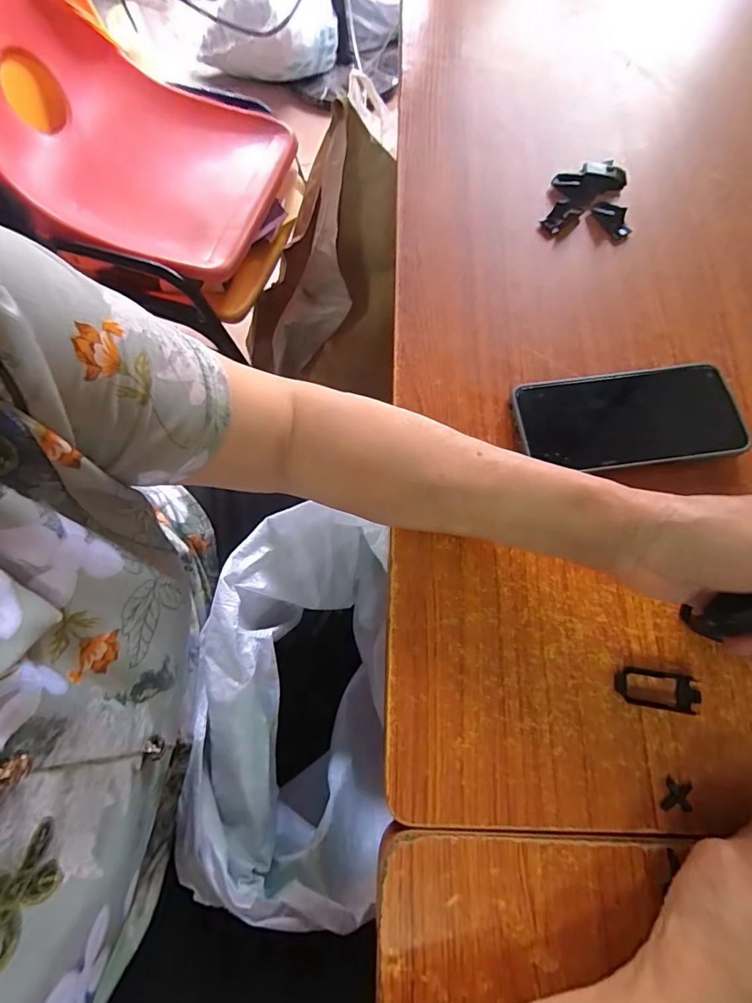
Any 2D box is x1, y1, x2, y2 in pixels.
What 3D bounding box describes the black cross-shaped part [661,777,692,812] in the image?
[{"bbox_3d":[0.177,0.174,0.272,0.017,0.004,0.018,14,71,4],"label":"black cross-shaped part"}]

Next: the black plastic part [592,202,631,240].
[{"bbox_3d":[0.214,-0.255,0.419,0.018,0.011,0.039,-39,76,-13],"label":"black plastic part"}]

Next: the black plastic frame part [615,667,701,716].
[{"bbox_3d":[0.178,0.118,0.291,0.051,0.007,0.023,10,71,2],"label":"black plastic frame part"}]

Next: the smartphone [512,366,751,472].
[{"bbox_3d":[0.189,-0.061,0.347,0.163,0.012,0.076,-6,71,-3],"label":"smartphone"}]

